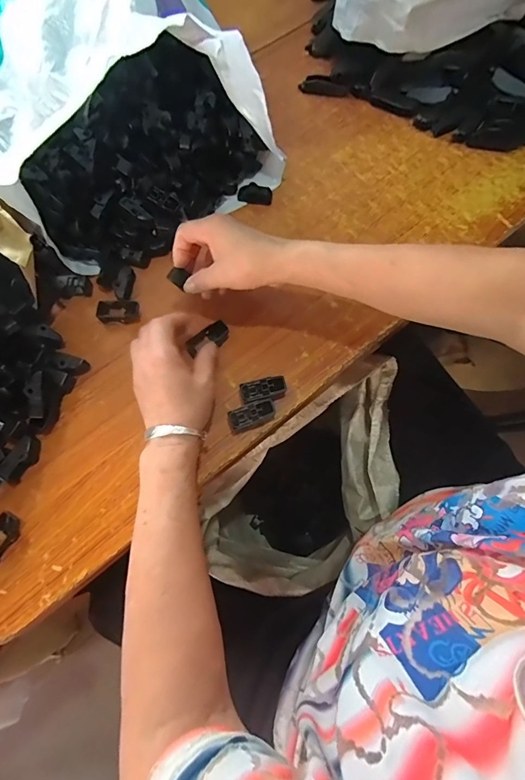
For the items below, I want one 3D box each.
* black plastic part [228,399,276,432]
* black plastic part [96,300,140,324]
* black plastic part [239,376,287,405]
[{"bbox_3d":[-0.011,0.029,0.422,0.049,0.024,0.023,-17,72,-6],"label":"black plastic part"},{"bbox_3d":[-0.173,-0.096,0.467,0.050,0.014,0.026,-3,71,-1],"label":"black plastic part"},{"bbox_3d":[0.001,0.003,0.430,0.050,0.020,0.024,-13,71,-4],"label":"black plastic part"}]

